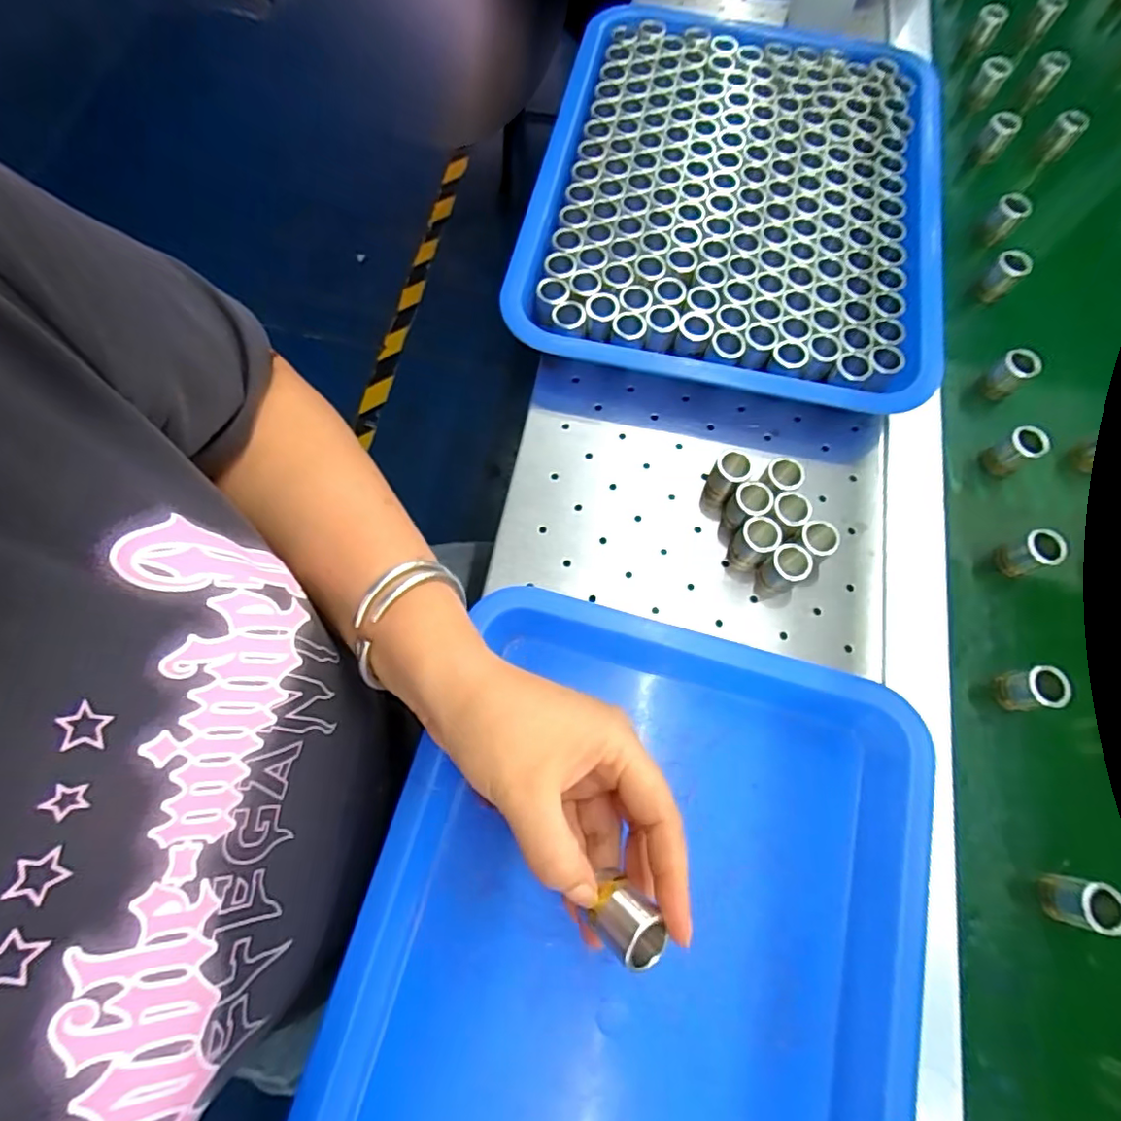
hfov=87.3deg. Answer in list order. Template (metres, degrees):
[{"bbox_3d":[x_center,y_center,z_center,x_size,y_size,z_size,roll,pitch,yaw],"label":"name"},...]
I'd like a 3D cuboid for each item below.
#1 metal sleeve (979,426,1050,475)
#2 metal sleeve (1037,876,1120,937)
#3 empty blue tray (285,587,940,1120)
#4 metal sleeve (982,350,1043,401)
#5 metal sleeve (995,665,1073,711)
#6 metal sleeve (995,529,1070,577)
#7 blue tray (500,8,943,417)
[{"bbox_3d":[0.306,-0.072,0.396,0.019,0.035,0.021,-26,74,-10],"label":"metal sleeve"},{"bbox_3d":[0.274,0.180,0.309,0.019,0.034,0.023,12,71,2],"label":"metal sleeve"},{"bbox_3d":[0.033,0.186,0.283,0.256,0.058,0.315,16,71,4],"label":"empty blue tray"},{"bbox_3d":[0.318,-0.131,0.416,0.018,0.036,0.021,-31,75,-12],"label":"metal sleeve"},{"bbox_3d":[0.276,0.076,0.345,0.020,0.035,0.022,-7,72,-4],"label":"metal sleeve"},{"bbox_3d":[0.299,-0.004,0.373,0.019,0.036,0.022,-17,72,-7],"label":"metal sleeve"},{"bbox_3d":[0.133,-0.279,0.455,0.290,0.040,0.350,13,71,3],"label":"blue tray"}]

